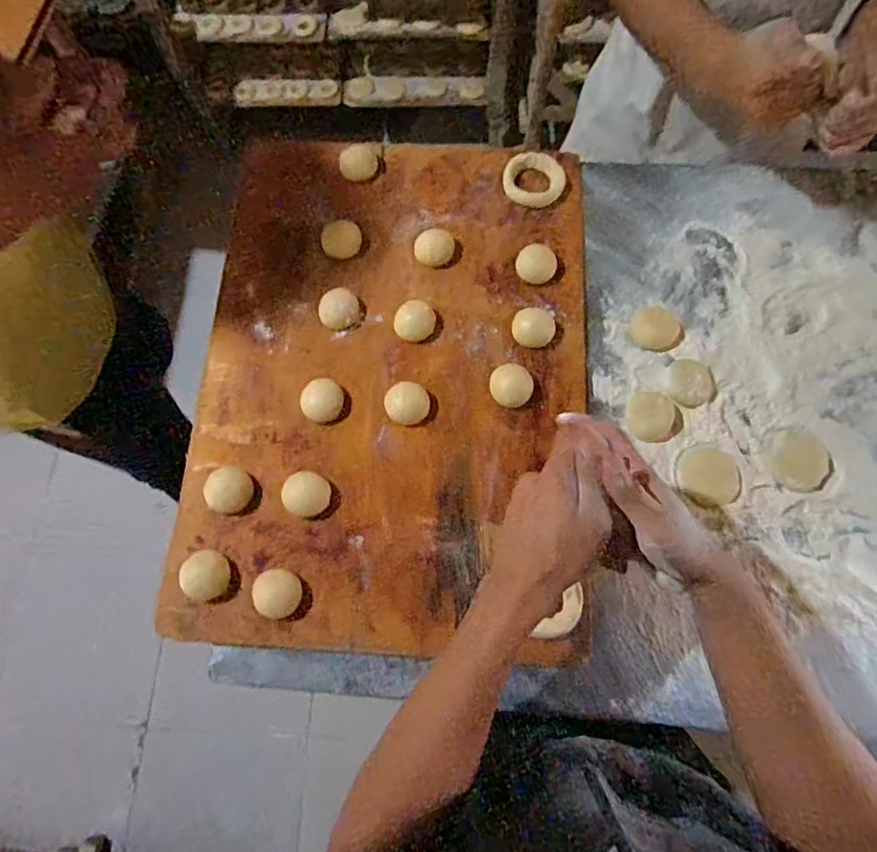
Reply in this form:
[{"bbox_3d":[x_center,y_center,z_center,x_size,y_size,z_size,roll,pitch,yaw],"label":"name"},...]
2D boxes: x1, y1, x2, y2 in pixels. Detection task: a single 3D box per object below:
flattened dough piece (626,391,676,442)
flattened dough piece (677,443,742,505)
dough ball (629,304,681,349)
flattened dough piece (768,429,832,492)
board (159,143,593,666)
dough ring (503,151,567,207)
[{"bbox_3d":[0.227,-0.009,0.589,0.046,0.021,0.053,-2,71,1],"label":"flattened dough piece"},{"bbox_3d":[0.283,0.048,0.571,0.063,0.004,0.057,31,75,11],"label":"flattened dough piece"},{"bbox_3d":[0.244,-0.113,0.620,0.051,0.011,0.056,-1,72,2],"label":"dough ball"},{"bbox_3d":[0.376,0.035,0.572,0.059,0.007,0.064,-1,72,2],"label":"flattened dough piece"},{"bbox_3d":[-0.049,-0.065,0.609,0.428,0.030,0.592,2,72,3],"label":"board"},{"bbox_3d":[0.118,-0.303,0.672,0.075,0.019,0.067,5,72,3],"label":"dough ring"}]

